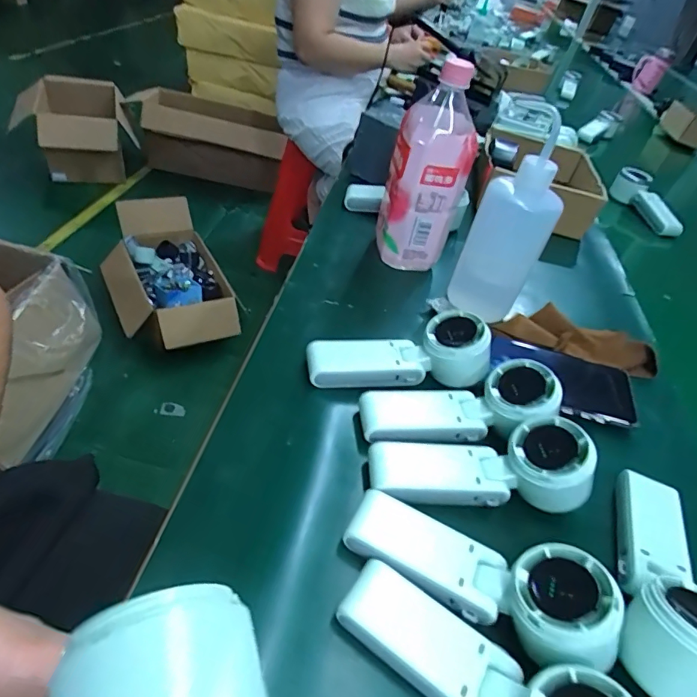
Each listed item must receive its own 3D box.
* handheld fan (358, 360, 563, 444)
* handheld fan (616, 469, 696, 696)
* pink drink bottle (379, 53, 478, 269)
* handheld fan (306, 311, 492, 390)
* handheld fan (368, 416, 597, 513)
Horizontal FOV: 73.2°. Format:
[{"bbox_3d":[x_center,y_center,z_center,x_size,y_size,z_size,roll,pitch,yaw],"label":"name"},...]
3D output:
[{"bbox_3d":[0.095,0.044,0.384,0.166,0.048,0.057,-1,43,-9],"label":"handheld fan"},{"bbox_3d":[0.213,0.147,0.316,0.061,0.050,0.166,19,31,13],"label":"handheld fan"},{"bbox_3d":[0.088,-0.195,0.531,0.080,0.214,0.079,7,43,-5],"label":"pink drink bottle"},{"bbox_3d":[0.046,0.001,0.427,0.163,0.056,0.056,3,44,-8],"label":"handheld fan"},{"bbox_3d":[0.096,0.080,0.347,0.156,0.049,0.061,8,43,-3],"label":"handheld fan"}]

